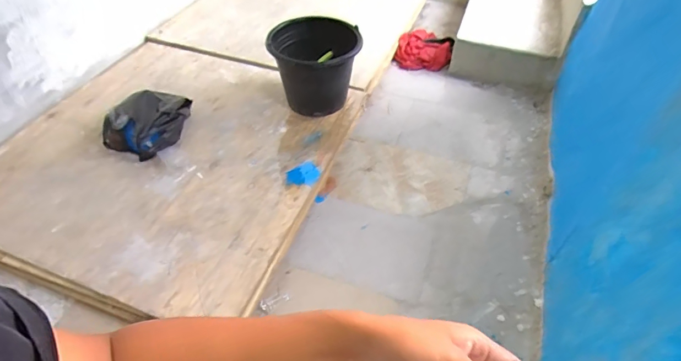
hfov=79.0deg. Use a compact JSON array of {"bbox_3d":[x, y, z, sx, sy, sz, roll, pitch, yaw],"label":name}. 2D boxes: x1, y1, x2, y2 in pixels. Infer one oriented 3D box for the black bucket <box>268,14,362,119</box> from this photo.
[{"bbox_3d":[-0.080,-0.422,1.590,0.336,0.325,0.336,-1,45,1],"label":"black bucket"}]

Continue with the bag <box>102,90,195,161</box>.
[{"bbox_3d":[-0.671,-0.223,1.477,0.202,0.150,0.302,5,46,6],"label":"bag"}]

